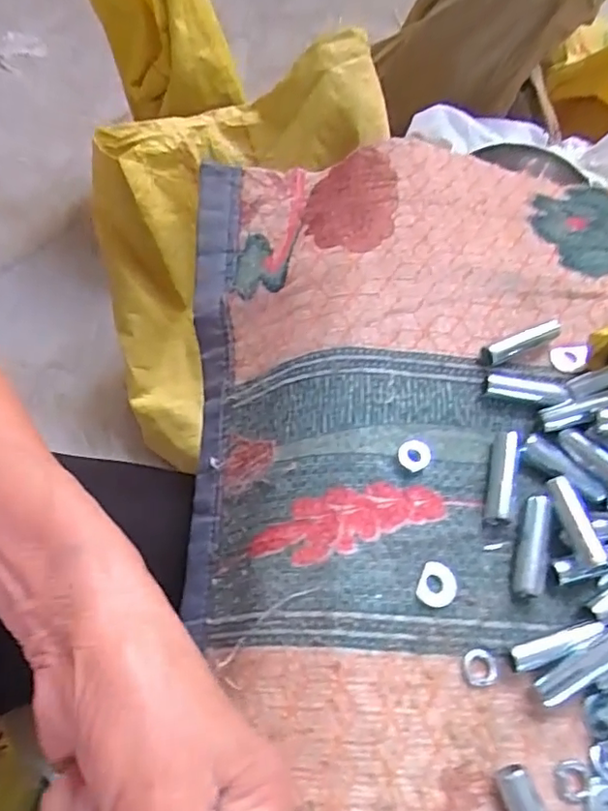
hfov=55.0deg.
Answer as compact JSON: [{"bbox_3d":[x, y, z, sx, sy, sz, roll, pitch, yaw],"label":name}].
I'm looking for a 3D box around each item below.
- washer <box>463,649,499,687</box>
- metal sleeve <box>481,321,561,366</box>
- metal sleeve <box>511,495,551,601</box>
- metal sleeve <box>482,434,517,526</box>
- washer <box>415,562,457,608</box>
[{"bbox_3d":[0.072,0.107,0.237,0.013,0.004,0.014,2,64,-3],"label":"washer"},{"bbox_3d":[0.110,-0.031,0.295,0.042,0.009,0.008,-21,67,-14],"label":"metal sleeve"},{"bbox_3d":[0.100,0.062,0.256,0.012,0.010,0.043,17,64,4],"label":"metal sleeve"},{"bbox_3d":[0.091,0.032,0.268,0.011,0.011,0.043,15,64,3],"label":"metal sleeve"},{"bbox_3d":[0.057,0.076,0.246,0.016,0.004,0.018,26,65,9],"label":"washer"}]

